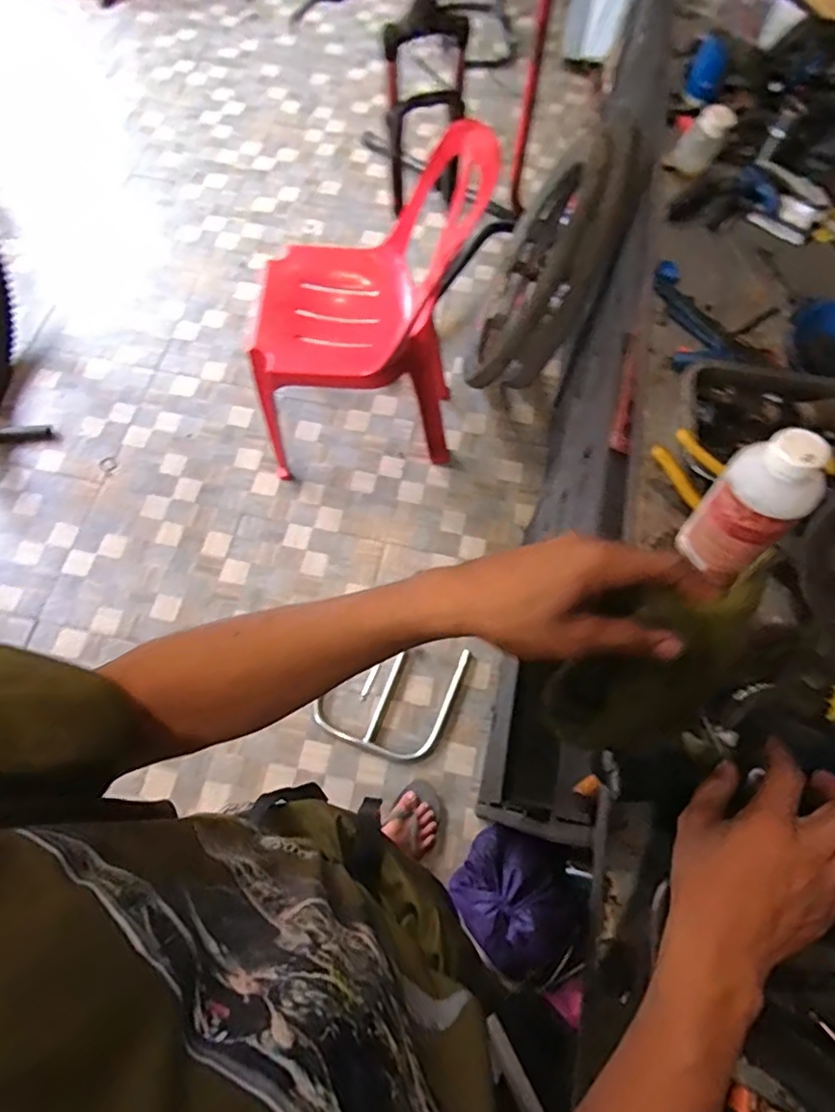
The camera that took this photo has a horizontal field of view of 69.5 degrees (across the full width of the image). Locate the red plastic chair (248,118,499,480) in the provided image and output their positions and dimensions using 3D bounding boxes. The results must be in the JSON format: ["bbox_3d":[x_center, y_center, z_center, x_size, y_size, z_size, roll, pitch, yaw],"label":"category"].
[{"bbox_3d":[-0.129,-0.550,1.431,0.531,0.744,0.379,-6,69,-4],"label":"red plastic chair"}]

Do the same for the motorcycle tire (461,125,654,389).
[{"bbox_3d":[0.327,-0.751,1.599,0.165,0.637,0.608,18,23,-20],"label":"motorcycle tire"}]

